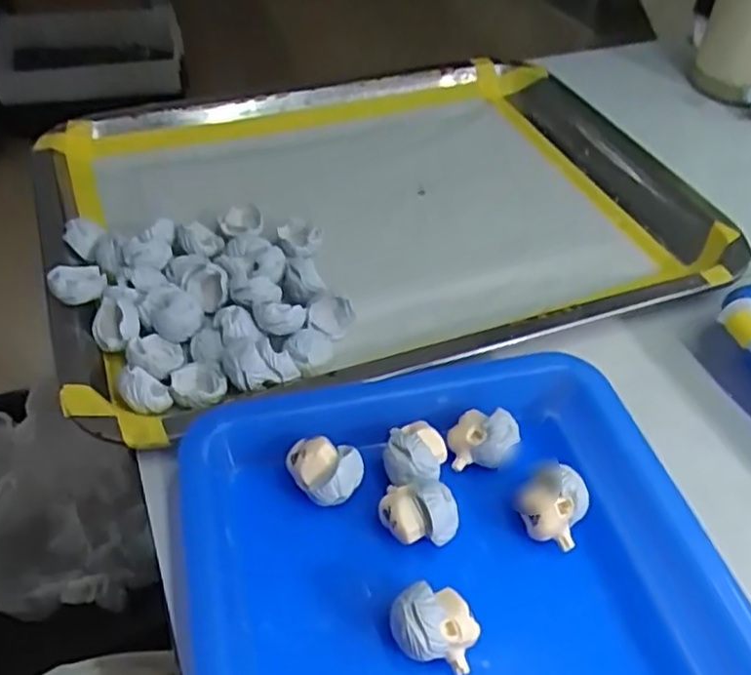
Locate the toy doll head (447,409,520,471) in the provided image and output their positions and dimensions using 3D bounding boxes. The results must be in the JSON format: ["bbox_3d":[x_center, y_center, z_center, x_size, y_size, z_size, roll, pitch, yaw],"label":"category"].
[{"bbox_3d":[0.043,0.040,0.275,0.026,0.022,0.020,3,46,0],"label":"toy doll head"}]

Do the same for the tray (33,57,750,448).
[{"bbox_3d":[0.008,-0.078,0.413,0.377,0.045,0.271,-15,48,-17],"label":"tray"}]

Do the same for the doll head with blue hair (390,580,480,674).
[{"bbox_3d":[0.019,0.096,0.224,0.028,0.025,0.021,6,46,2],"label":"doll head with blue hair"}]

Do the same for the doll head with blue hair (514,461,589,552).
[{"bbox_3d":[0.065,0.063,0.255,0.024,0.024,0.021,20,48,16],"label":"doll head with blue hair"}]

